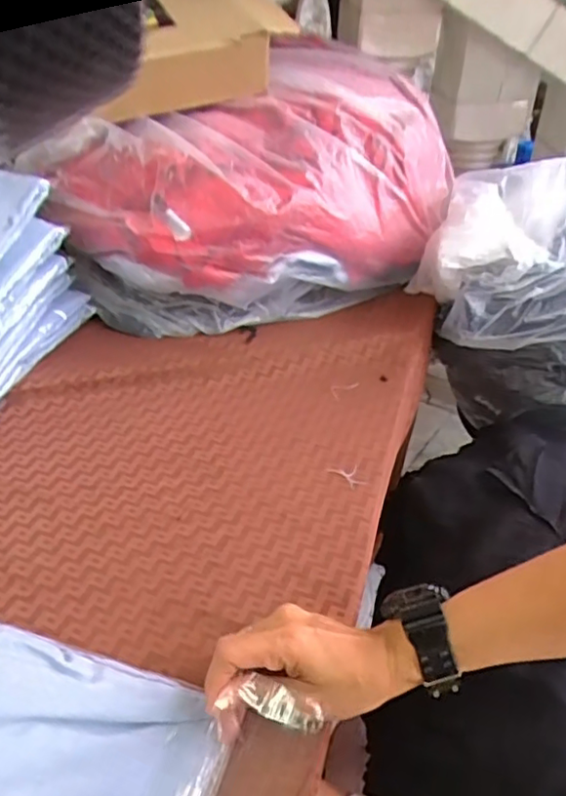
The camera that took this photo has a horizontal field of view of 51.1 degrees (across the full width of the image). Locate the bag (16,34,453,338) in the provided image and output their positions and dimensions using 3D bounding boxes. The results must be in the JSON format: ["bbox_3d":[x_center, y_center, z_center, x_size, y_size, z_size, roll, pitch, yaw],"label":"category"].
[{"bbox_3d":[-0.005,-0.253,0.777,0.506,0.274,0.276,-30,47,-32],"label":"bag"}]

